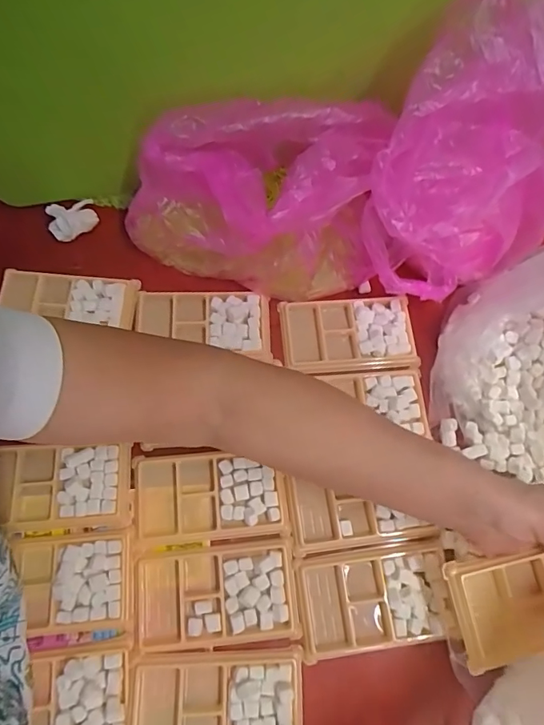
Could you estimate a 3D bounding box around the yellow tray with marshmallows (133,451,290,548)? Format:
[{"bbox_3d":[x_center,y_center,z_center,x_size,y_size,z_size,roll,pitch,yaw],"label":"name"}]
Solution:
[{"bbox_3d":[-0.056,0.123,0.432,0.134,0.015,0.075,-4,70,-4],"label":"yellow tray with marshmallows"}]

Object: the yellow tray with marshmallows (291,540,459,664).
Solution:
[{"bbox_3d":[0.088,0.203,0.407,0.130,0.018,0.079,-6,70,-5],"label":"yellow tray with marshmallows"}]

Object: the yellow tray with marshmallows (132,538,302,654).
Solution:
[{"bbox_3d":[-0.049,0.198,0.406,0.135,0.012,0.078,-2,70,-4],"label":"yellow tray with marshmallows"}]

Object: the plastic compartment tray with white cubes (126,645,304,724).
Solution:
[{"bbox_3d":[-0.044,0.274,0.374,0.135,0.023,0.077,0,70,-3],"label":"plastic compartment tray with white cubes"}]

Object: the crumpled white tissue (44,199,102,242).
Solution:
[{"bbox_3d":[-0.215,-0.155,0.510,0.051,0.020,0.034,-21,72,-10],"label":"crumpled white tissue"}]

